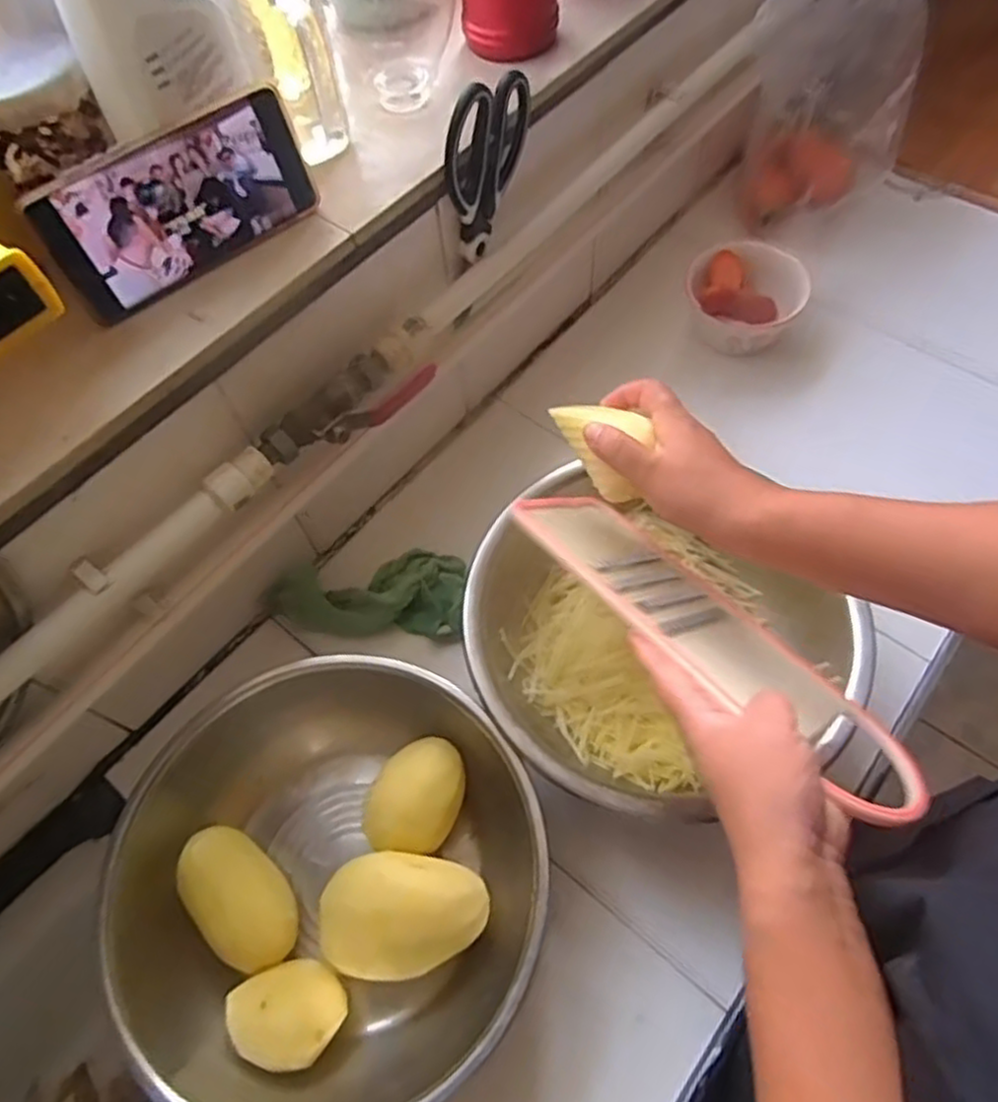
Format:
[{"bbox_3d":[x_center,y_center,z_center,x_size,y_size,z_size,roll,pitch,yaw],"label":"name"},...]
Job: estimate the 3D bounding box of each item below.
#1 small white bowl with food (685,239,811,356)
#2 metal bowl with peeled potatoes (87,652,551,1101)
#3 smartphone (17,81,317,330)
[{"bbox_3d":[0.237,-0.241,0.698,0.113,0.076,0.114,15,63,12],"label":"small white bowl with food"},{"bbox_3d":[-0.103,0.213,0.469,0.256,0.089,0.253,-2,61,3],"label":"metal bowl with peeled potatoes"},{"bbox_3d":[-0.185,-0.206,0.423,0.158,0.076,0.005,-38,52,-16],"label":"smartphone"}]

